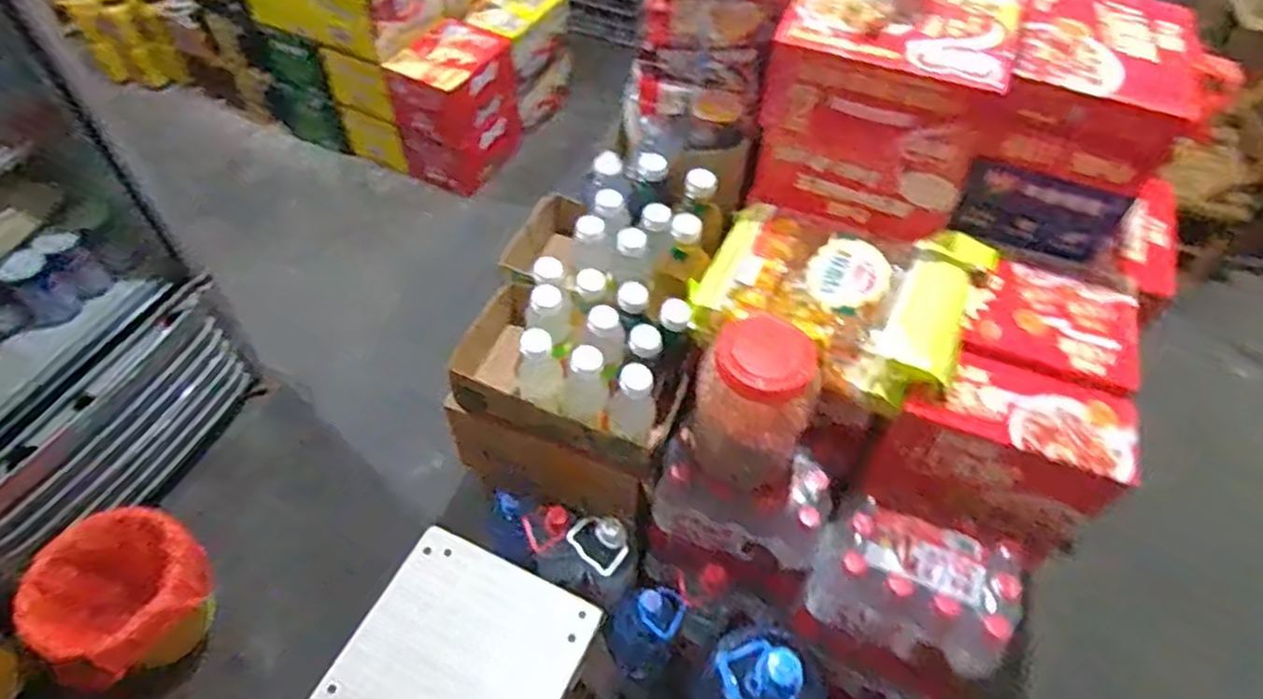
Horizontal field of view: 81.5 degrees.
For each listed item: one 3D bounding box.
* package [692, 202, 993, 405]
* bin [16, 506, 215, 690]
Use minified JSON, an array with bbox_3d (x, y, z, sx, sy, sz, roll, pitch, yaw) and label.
[{"bbox_3d":[0.284,-0.076,1.018,0.352,0.109,0.252,22,55,15],"label":"package"},{"bbox_3d":[-0.840,0.419,1.234,0.222,0.200,0.245,32,58,21],"label":"bin"}]

